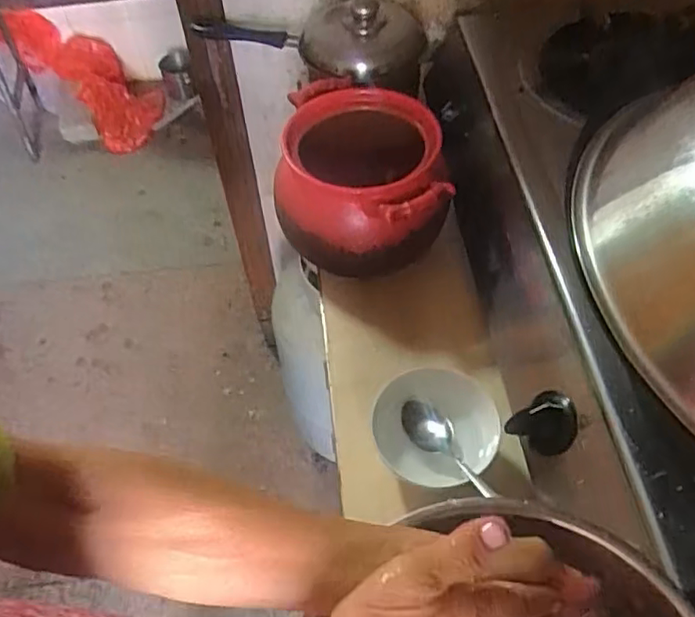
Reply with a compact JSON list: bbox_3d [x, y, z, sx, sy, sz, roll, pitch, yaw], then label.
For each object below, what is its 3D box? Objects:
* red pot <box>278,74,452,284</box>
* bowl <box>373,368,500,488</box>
[{"bbox_3d":[0.017,-0.146,0.685,0.171,0.125,0.195,5,54,7],"label":"red pot"},{"bbox_3d":[0.077,0.109,0.557,0.106,0.055,0.098,-1,53,2],"label":"bowl"}]

